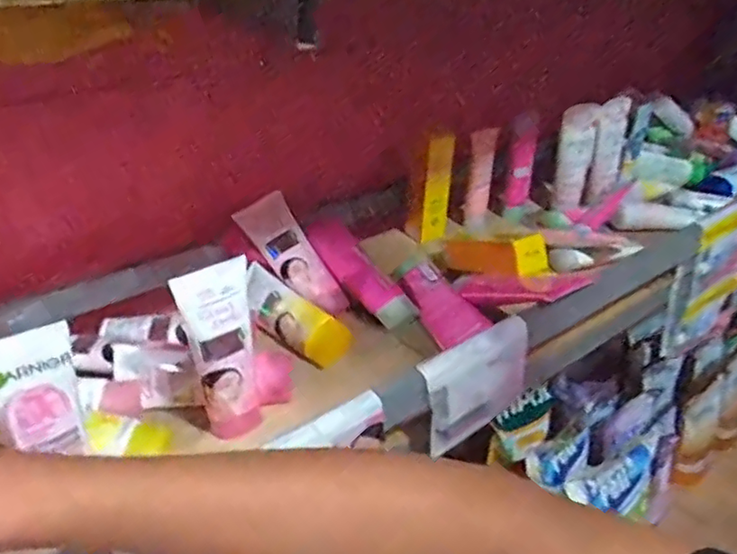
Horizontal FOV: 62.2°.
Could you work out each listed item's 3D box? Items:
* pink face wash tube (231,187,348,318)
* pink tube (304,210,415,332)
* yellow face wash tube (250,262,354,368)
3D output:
[{"bbox_3d":[-0.079,-0.021,0.670,0.055,0.035,0.157,-37,73,-11],"label":"pink face wash tube"},{"bbox_3d":[-0.010,-0.007,0.668,0.043,0.031,0.162,-23,58,-33],"label":"pink tube"},{"bbox_3d":[-0.076,0.043,0.622,0.129,0.041,0.044,25,39,36],"label":"yellow face wash tube"}]

